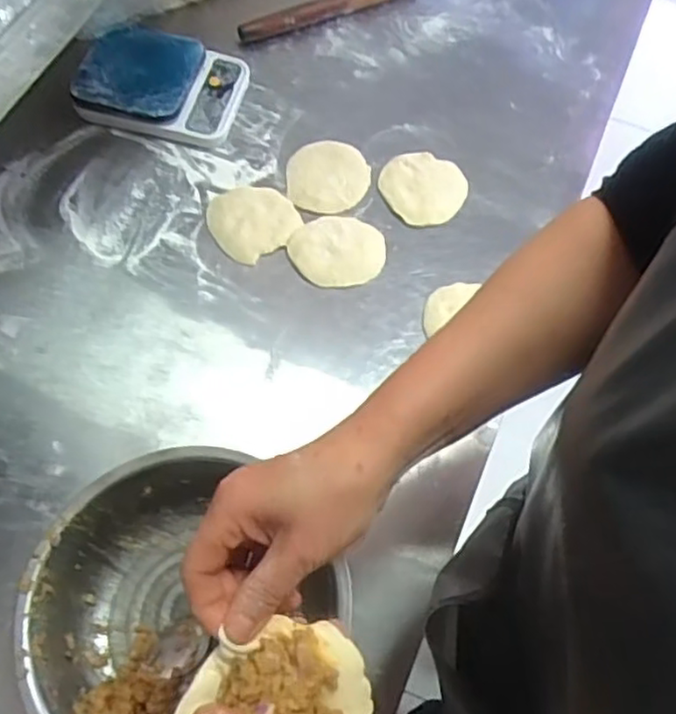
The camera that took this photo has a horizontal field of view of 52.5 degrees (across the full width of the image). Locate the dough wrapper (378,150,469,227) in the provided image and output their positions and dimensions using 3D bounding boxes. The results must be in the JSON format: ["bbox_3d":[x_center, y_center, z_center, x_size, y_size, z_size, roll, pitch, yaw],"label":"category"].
[{"bbox_3d":[0.097,-0.195,0.781,0.096,0.008,0.096,2,69,-5],"label":"dough wrapper"}]

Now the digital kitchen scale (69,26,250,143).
[{"bbox_3d":[-0.205,-0.321,0.808,0.181,0.046,0.135,13,63,3],"label":"digital kitchen scale"}]

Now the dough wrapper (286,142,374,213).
[{"bbox_3d":[-0.011,-0.207,0.779,0.091,0.012,0.097,1,67,-2],"label":"dough wrapper"}]

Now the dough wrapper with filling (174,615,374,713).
[{"bbox_3d":[-0.033,0.174,0.349,0.099,0.025,0.069,-1,67,-3],"label":"dough wrapper with filling"}]

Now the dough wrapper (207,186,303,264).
[{"bbox_3d":[-0.093,-0.151,0.749,0.093,0.008,0.093,1,63,-3],"label":"dough wrapper"}]

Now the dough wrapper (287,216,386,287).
[{"bbox_3d":[-0.001,-0.116,0.737,0.100,0.007,0.085,-1,64,-4],"label":"dough wrapper"}]

